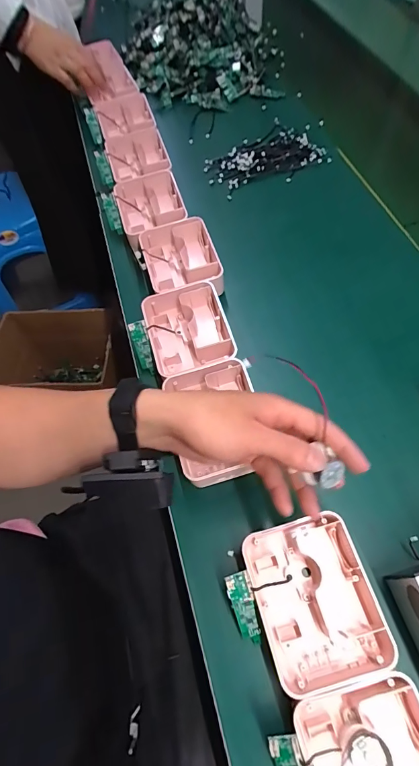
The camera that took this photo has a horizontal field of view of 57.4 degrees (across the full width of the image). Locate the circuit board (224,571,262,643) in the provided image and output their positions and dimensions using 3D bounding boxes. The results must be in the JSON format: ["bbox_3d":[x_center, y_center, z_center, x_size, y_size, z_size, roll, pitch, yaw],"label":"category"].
[{"bbox_3d":[0.033,0.207,0.349,0.022,0.007,0.068,-16,93,-4],"label":"circuit board"}]

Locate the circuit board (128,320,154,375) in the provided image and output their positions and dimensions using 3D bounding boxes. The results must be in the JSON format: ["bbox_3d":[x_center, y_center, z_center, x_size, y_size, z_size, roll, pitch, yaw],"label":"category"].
[{"bbox_3d":[-0.086,-0.045,0.497,0.021,0.006,0.069,-14,106,-3],"label":"circuit board"}]

